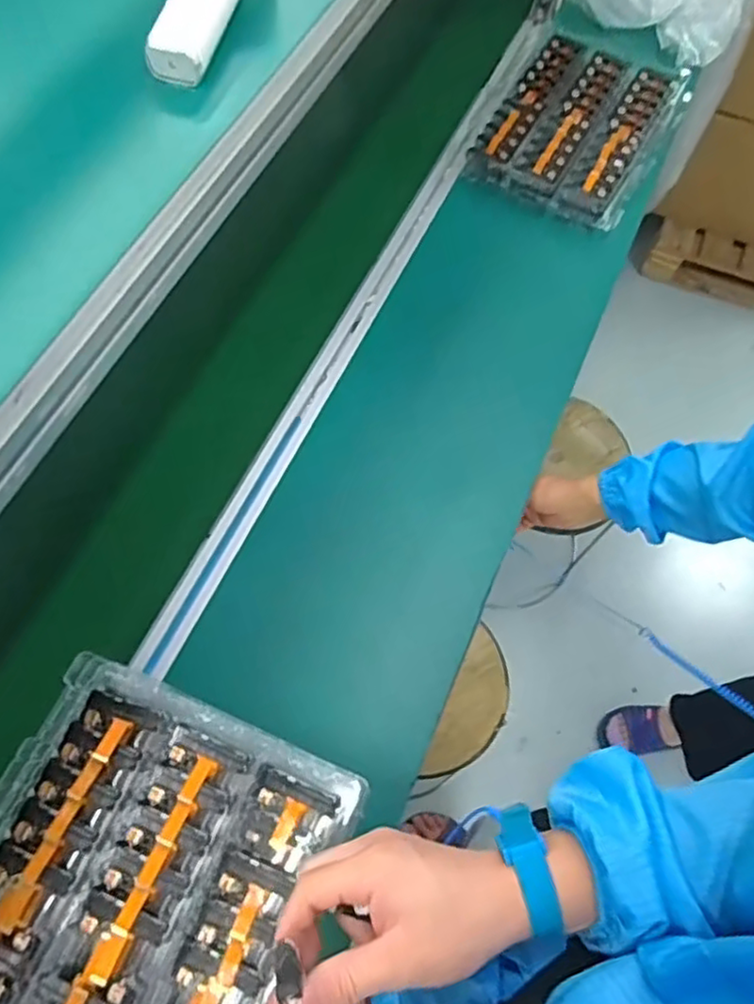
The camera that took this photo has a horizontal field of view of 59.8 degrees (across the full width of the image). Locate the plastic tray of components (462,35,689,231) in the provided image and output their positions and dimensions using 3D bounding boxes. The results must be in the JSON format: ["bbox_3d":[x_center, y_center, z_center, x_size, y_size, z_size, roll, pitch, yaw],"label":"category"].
[{"bbox_3d":[0.326,-0.615,1.067,0.247,0.049,0.339,28,68,10],"label":"plastic tray of components"}]

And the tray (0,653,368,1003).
[{"bbox_3d":[-0.215,0.344,0.507,0.271,0.024,0.385,24,68,8],"label":"tray"}]

